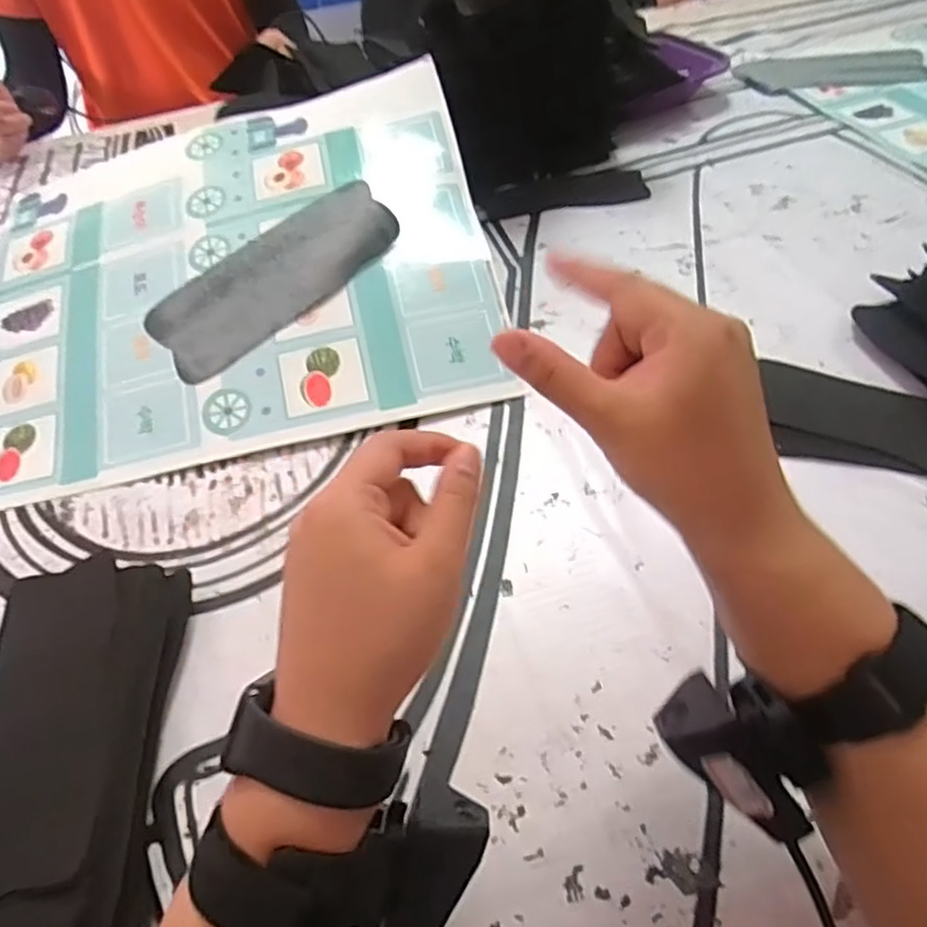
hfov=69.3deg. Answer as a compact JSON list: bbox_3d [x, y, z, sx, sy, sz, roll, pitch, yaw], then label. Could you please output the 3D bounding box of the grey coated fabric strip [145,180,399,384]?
[{"bbox_3d":[-0.165,-0.165,0.594,0.228,0.009,0.099,-37,70,-7],"label":"grey coated fabric strip"}]

